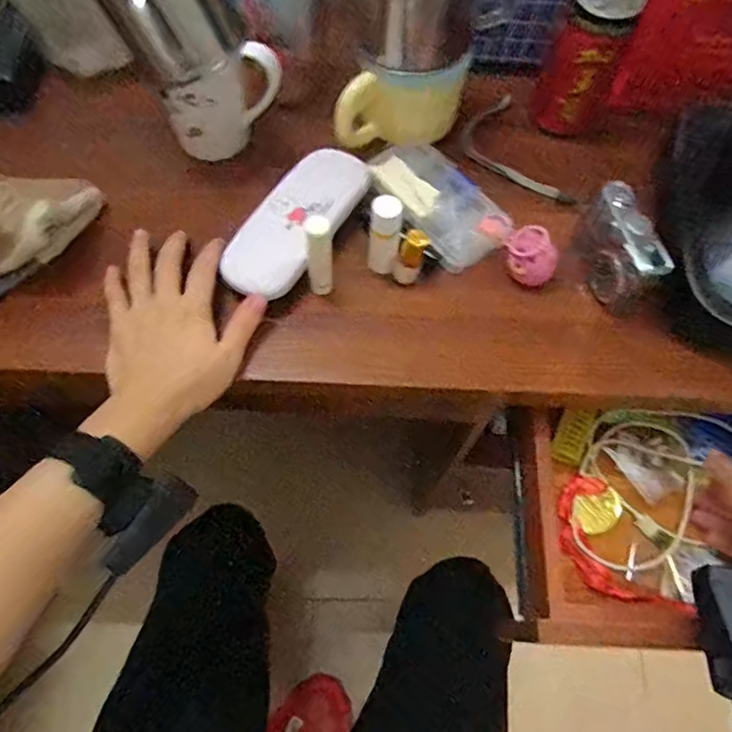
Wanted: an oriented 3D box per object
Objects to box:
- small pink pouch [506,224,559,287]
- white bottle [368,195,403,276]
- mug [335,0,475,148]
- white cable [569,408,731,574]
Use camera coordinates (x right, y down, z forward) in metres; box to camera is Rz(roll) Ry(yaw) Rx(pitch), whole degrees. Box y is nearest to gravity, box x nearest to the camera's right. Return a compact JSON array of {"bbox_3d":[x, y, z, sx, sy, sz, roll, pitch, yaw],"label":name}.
[{"bbox_3d":[0.131,-0.084,0.452,0.037,0.044,0.038,15,66,5],"label":"small pink pouch"},{"bbox_3d":[0.015,-0.099,0.436,0.022,0.074,0.019,11,66,3],"label":"white bottle"},{"bbox_3d":[0.036,-0.263,0.439,0.097,0.157,0.085,11,66,3],"label":"mug"},{"bbox_3d":[0.254,0.105,0.505,0.114,0.042,0.164,32,68,12],"label":"white cable"}]

